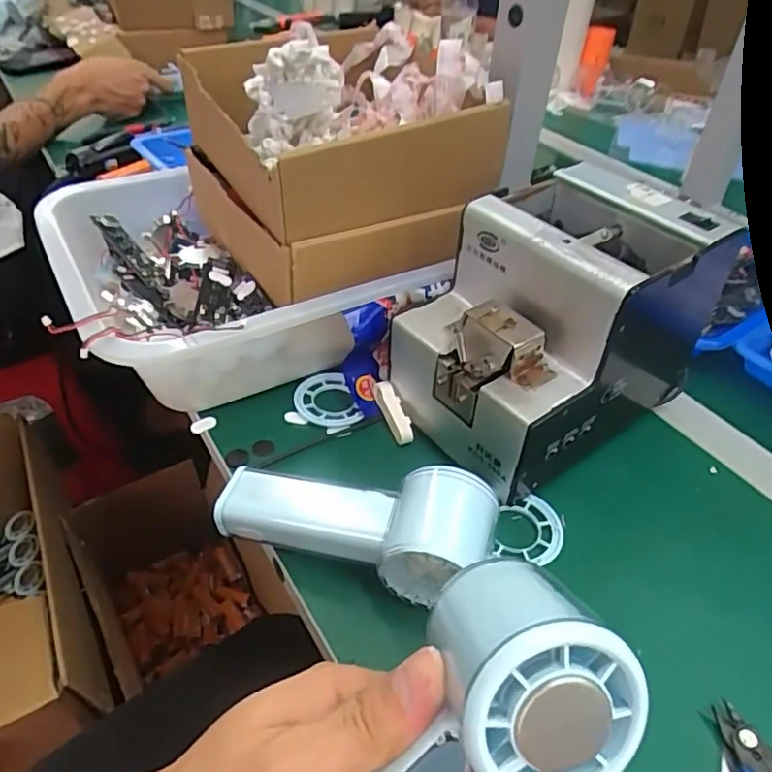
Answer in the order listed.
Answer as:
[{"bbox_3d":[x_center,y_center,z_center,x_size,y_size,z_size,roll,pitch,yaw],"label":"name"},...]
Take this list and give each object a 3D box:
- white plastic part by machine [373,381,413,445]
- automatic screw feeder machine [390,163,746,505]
[{"bbox_3d":[0.005,0.019,0.435,0.013,0.013,0.049,-15,63,-21],"label":"white plastic part by machine"},{"bbox_3d":[0.121,-0.041,0.420,0.196,0.154,0.131,-23,47,-29],"label":"automatic screw feeder machine"}]

